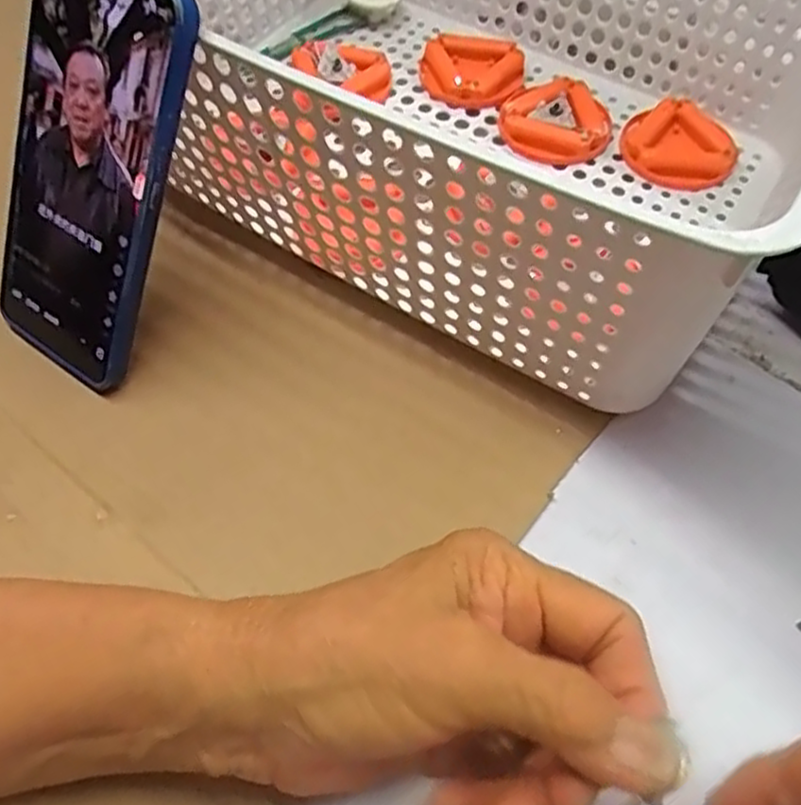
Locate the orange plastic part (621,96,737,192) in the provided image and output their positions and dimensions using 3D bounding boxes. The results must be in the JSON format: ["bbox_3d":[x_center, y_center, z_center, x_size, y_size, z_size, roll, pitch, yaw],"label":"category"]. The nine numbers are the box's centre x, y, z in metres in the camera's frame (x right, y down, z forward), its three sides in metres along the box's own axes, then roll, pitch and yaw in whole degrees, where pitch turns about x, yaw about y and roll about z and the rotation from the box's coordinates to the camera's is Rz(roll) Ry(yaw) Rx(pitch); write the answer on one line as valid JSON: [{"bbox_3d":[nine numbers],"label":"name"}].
[{"bbox_3d":[0.159,-0.148,0.415,0.060,0.013,0.064,0,58,0],"label":"orange plastic part"}]

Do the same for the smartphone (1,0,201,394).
[{"bbox_3d":[-0.129,-0.090,0.299,0.073,0.166,0.014,35,29,19],"label":"smartphone"}]

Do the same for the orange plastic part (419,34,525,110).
[{"bbox_3d":[0.043,-0.202,0.445,0.062,0.012,0.056,8,58,5],"label":"orange plastic part"}]

